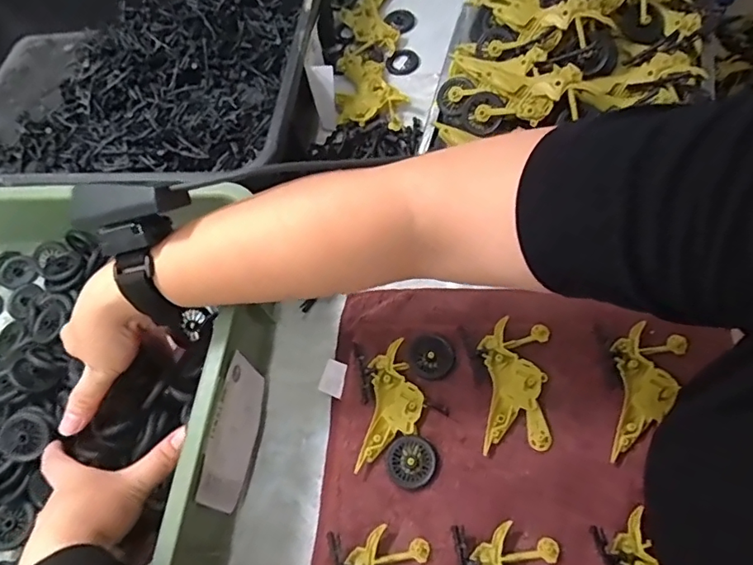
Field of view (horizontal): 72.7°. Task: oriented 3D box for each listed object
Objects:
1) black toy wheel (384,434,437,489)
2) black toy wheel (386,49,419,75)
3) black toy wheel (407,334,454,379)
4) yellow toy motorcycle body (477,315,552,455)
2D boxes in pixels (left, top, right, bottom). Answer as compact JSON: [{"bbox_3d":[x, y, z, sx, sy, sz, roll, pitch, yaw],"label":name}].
[{"bbox_3d":[0.026,0.135,0.388,0.037,0.004,0.037,-4,62,8],"label":"black toy wheel"},{"bbox_3d":[0.032,-0.259,0.603,0.039,0.007,0.038,-4,62,8],"label":"black toy wheel"},{"bbox_3d":[0.044,0.060,0.422,0.037,0.006,0.033,28,71,22],"label":"black toy wheel"},{"bbox_3d":[0.109,0.079,0.402,0.051,0.009,0.100,2,63,11],"label":"yellow toy motorcycle body"}]

